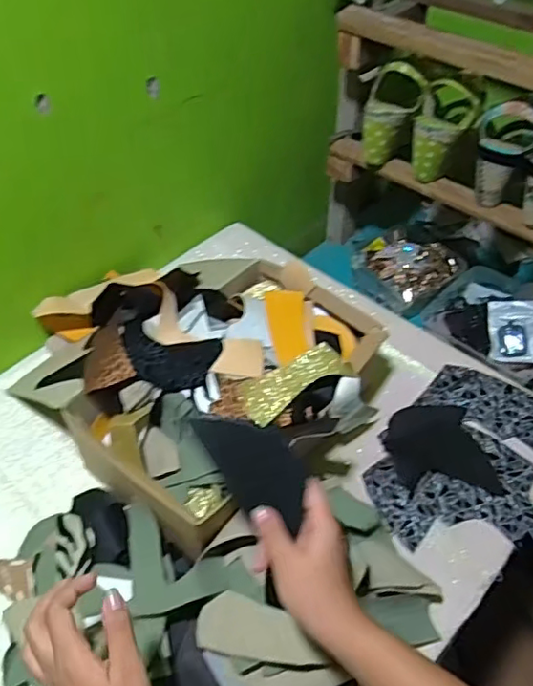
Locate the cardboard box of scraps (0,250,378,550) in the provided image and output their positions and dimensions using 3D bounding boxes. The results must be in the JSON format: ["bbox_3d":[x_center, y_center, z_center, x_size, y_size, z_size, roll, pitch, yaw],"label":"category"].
[{"bbox_3d":[-0.049,0.033,0.679,0.335,0.131,0.278,-35,56,-29],"label":"cardboard box of scraps"}]

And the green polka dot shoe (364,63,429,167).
[{"bbox_3d":[0.173,-0.336,0.873,0.062,0.145,0.077,-15,44,-44],"label":"green polka dot shoe"}]

